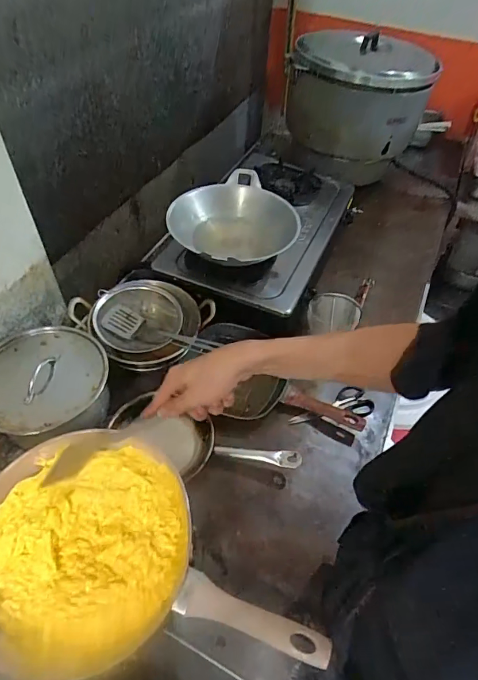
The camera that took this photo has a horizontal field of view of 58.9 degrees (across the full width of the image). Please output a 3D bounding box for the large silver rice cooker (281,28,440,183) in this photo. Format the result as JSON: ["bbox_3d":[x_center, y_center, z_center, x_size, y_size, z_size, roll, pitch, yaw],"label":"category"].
[{"bbox_3d":[0.414,-0.812,1.460,0.426,0.375,0.488,19,52,12],"label":"large silver rice cooker"}]

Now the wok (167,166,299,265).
[{"bbox_3d":[-0.013,-0.286,1.077,0.316,0.099,0.349,13,51,6],"label":"wok"}]

